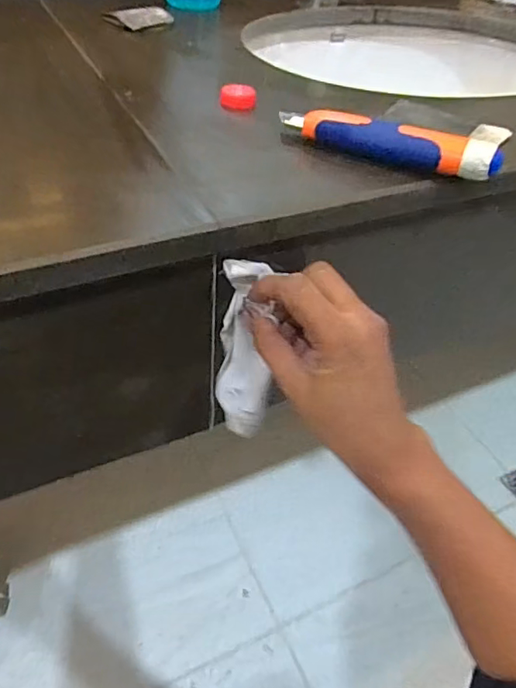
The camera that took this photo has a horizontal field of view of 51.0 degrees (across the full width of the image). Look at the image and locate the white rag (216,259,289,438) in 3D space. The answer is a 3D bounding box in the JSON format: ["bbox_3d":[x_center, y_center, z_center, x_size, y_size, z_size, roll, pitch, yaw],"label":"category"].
[{"bbox_3d":[-0.009,0.004,0.388,0.035,0.141,0.030,-5,35,-11],"label":"white rag"}]

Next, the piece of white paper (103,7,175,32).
[{"bbox_3d":[-0.132,-0.364,0.598,0.051,0.010,0.059,36,51,27],"label":"piece of white paper"}]

